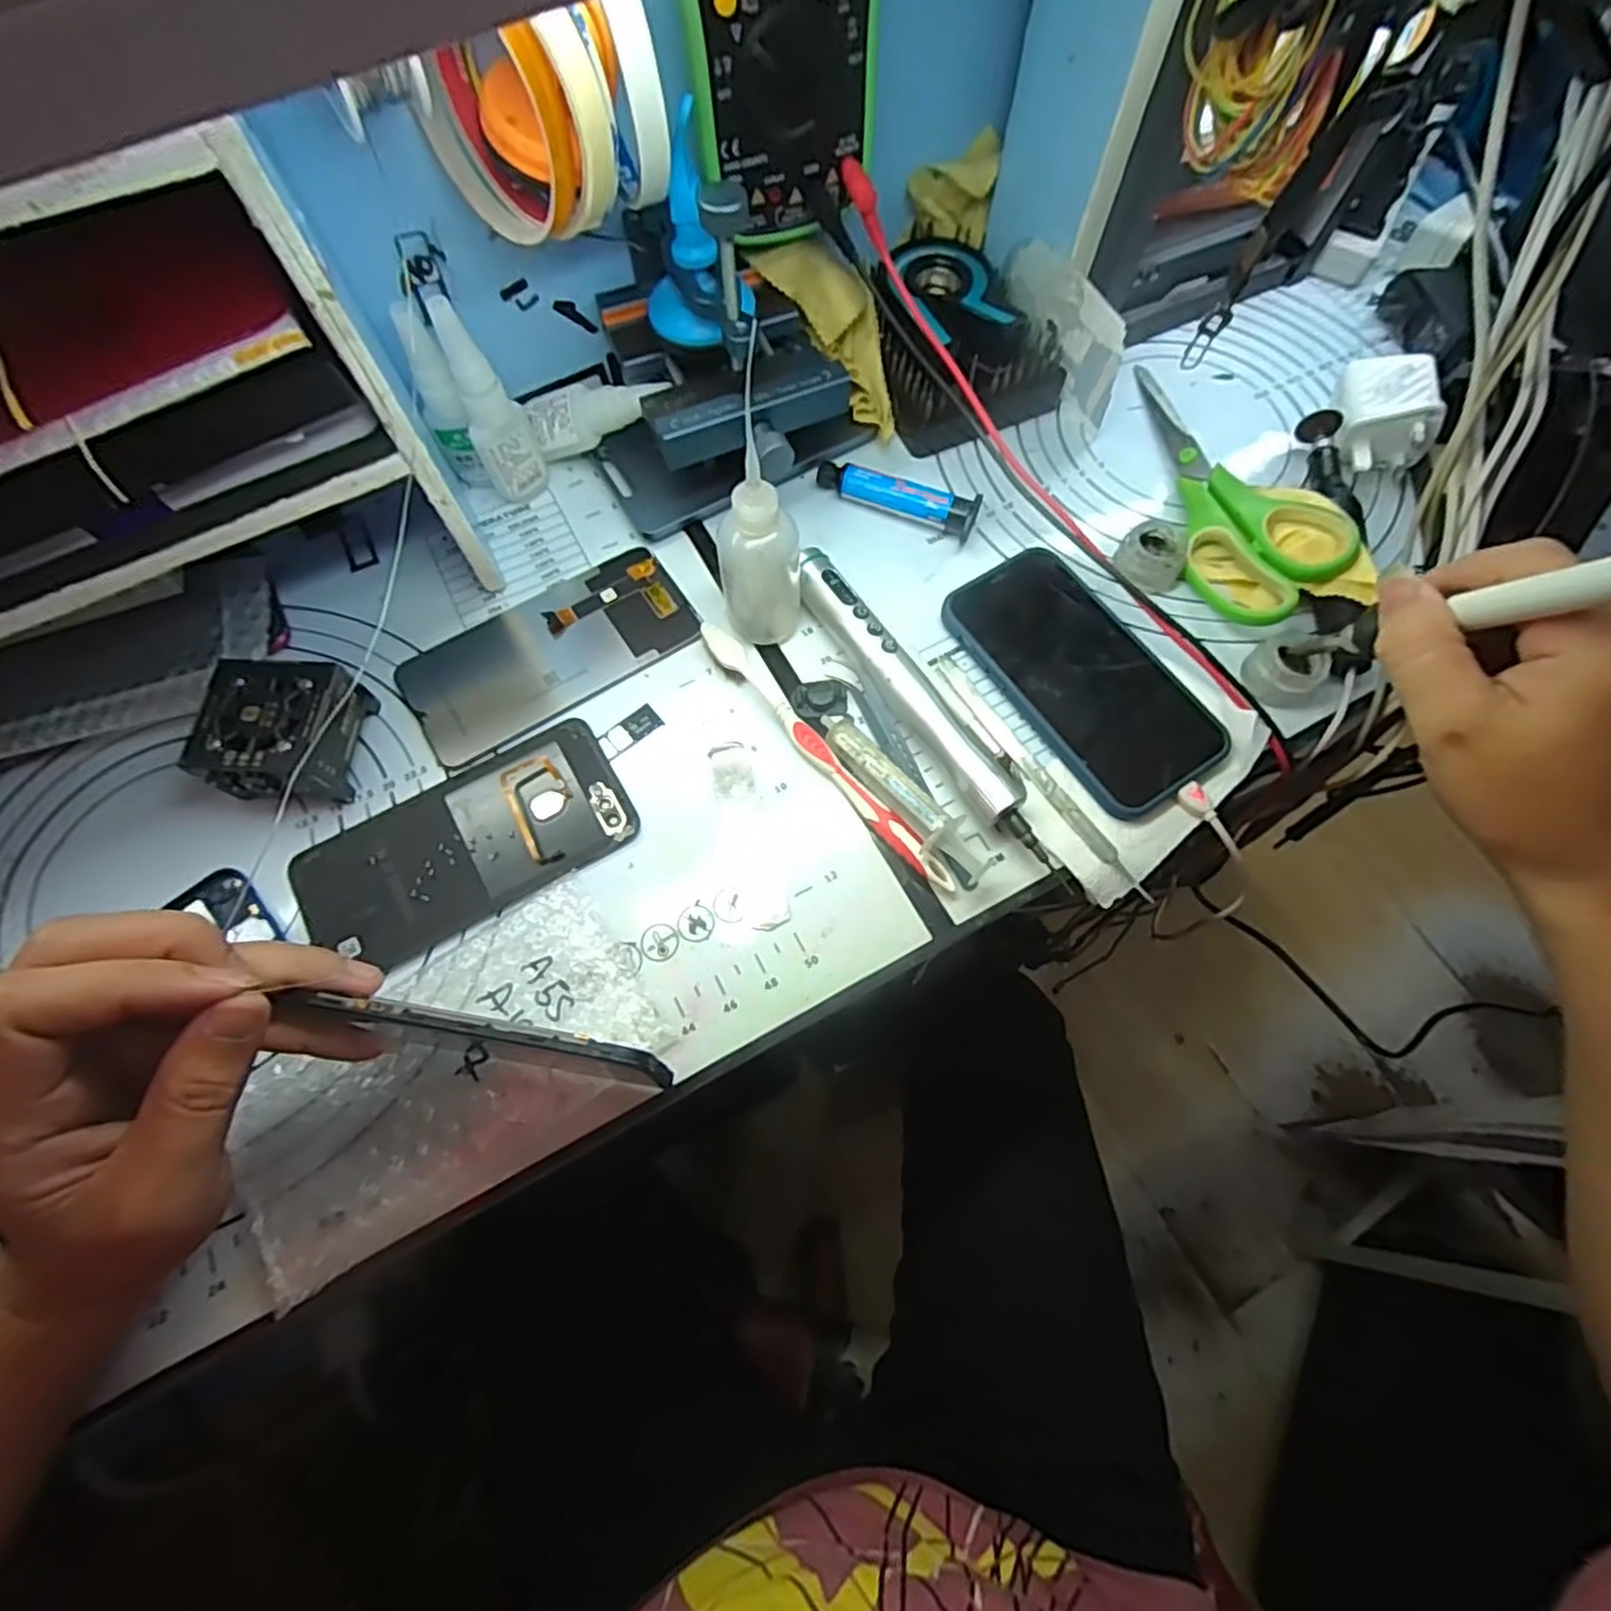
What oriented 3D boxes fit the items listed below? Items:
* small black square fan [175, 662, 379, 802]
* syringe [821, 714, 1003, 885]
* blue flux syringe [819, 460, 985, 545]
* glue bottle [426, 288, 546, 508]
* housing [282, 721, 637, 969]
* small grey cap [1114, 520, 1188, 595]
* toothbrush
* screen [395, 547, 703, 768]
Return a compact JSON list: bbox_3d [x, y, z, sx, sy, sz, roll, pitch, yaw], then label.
[{"bbox_3d":[-0.245,-0.032,0.343,0.059,0.039,0.063,4,69,0],"label":"small black square fan"},{"bbox_3d":[0.046,-0.006,0.338,0.027,0.023,0.104,-40,73,-14],"label":"syringe"},{"bbox_3d":[0.051,-0.173,0.408,0.092,0.021,0.018,21,69,9],"label":"blue flux syringe"},{"bbox_3d":[-0.162,-0.203,0.375,0.030,0.102,0.024,-21,69,-8],"label":"glue bottle"},{"bbox_3d":[-0.158,0.018,0.338,0.149,0.004,0.073,-29,70,-11],"label":"housing"},{"bbox_3d":[0.190,-0.136,0.395,0.035,0.017,0.032,35,72,14],"label":"small grey cap"},{"bbox_3d":[0.008,-0.025,0.352,0.013,0.014,0.174,-38,72,-14],"label":"toothbrush"},{"bbox_3d":[-0.134,-0.082,0.382,0.147,0.005,0.069,-31,71,-12],"label":"screen"}]

